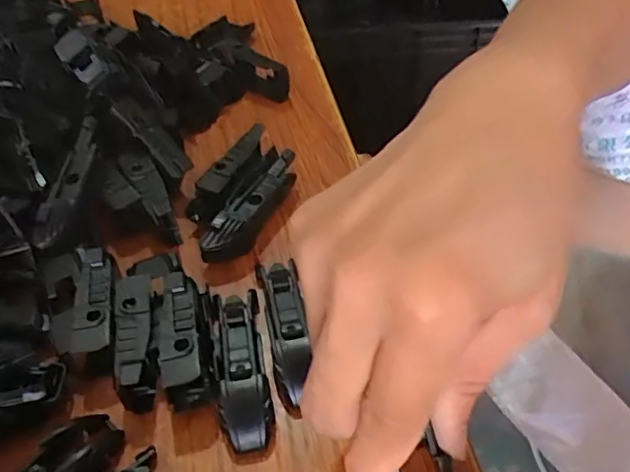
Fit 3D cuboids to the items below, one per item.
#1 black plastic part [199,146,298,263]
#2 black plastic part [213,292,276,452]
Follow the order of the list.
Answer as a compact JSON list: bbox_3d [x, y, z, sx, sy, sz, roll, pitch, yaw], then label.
[{"bbox_3d":[-0.031,-0.013,0.304,0.020,0.020,0.072,16,50,17],"label":"black plastic part"},{"bbox_3d":[-0.030,0.050,0.253,0.019,0.012,0.071,-10,48,-5],"label":"black plastic part"}]

